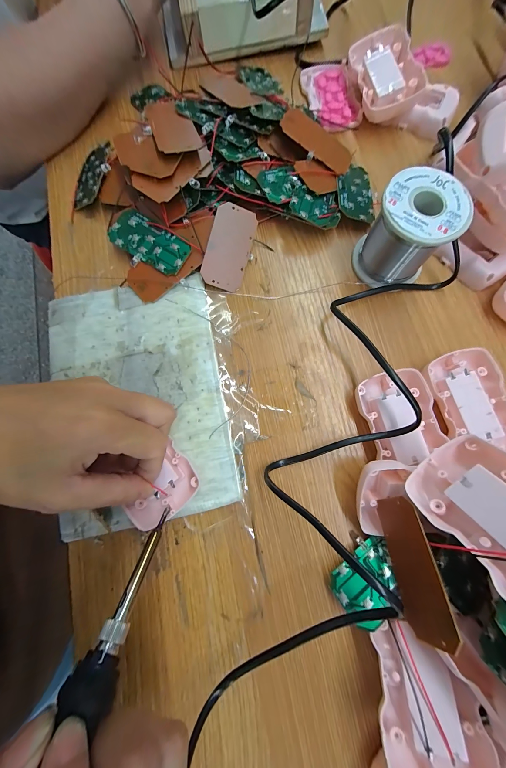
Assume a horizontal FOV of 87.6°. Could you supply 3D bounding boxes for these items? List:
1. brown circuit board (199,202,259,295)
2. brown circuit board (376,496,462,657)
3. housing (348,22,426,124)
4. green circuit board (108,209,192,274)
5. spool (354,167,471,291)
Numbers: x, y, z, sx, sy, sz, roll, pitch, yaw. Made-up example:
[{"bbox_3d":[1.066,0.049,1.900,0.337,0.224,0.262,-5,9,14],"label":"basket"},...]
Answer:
[{"bbox_3d":[-0.022,-0.124,0.240,0.037,0.004,0.074,15,90,-11],"label":"brown circuit board"},{"bbox_3d":[0.097,0.110,0.161,0.005,0.035,0.073,5,59,-16],"label":"brown circuit board"},{"bbox_3d":[0.132,-0.309,0.268,0.051,0.032,0.085,-12,78,-1],"label":"housing"},{"bbox_3d":[-0.095,-0.129,0.239,0.080,0.004,0.036,33,88,4],"label":"green circuit board"},{"bbox_3d":[0.123,-0.123,0.216,0.058,0.061,0.055,0,78,2],"label":"spool"}]

